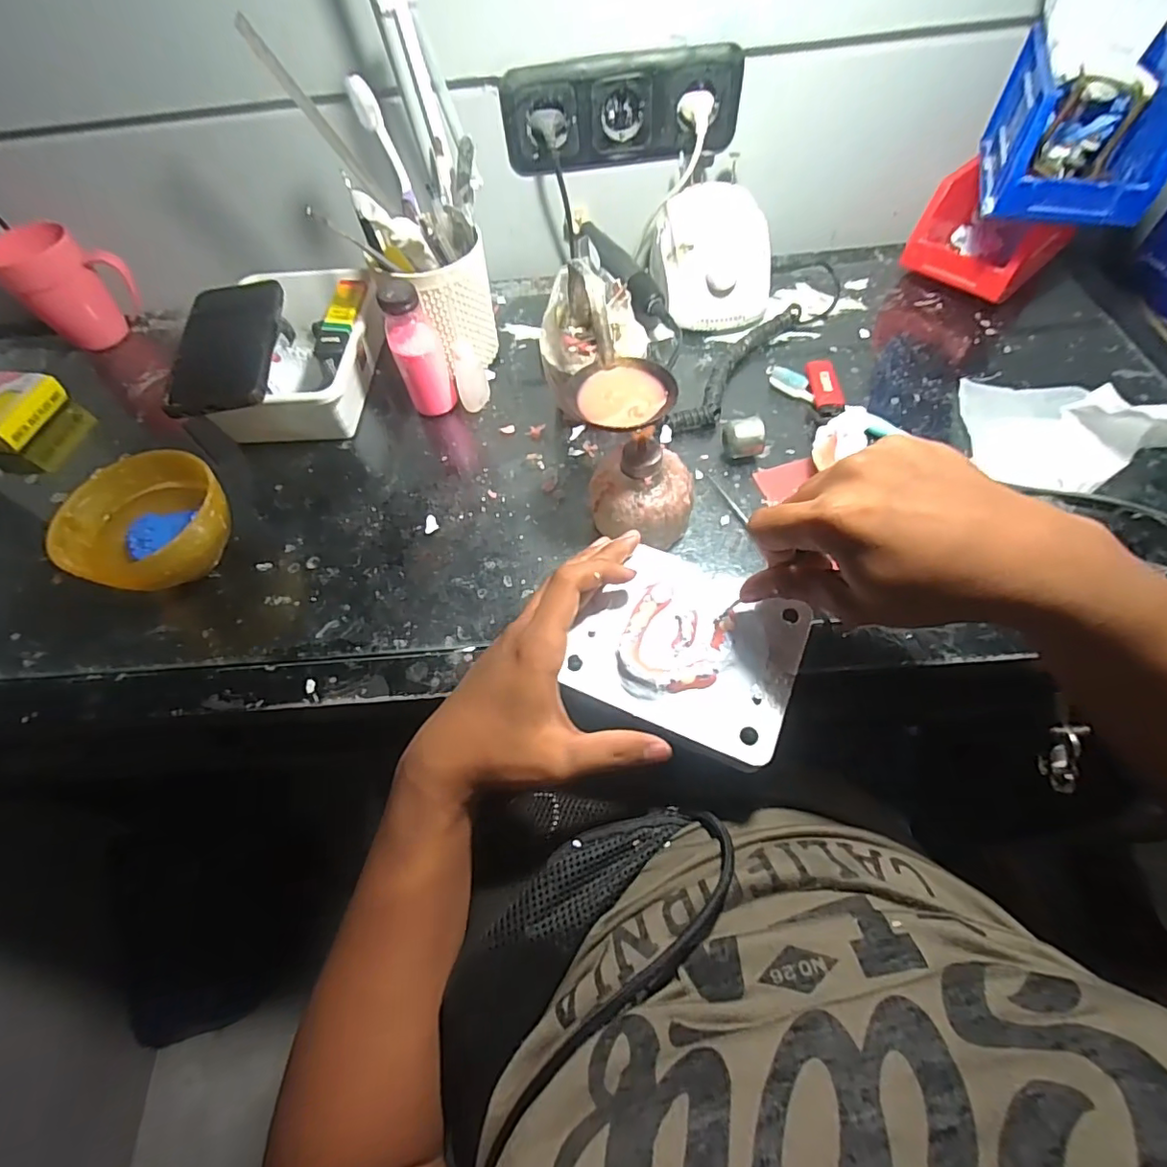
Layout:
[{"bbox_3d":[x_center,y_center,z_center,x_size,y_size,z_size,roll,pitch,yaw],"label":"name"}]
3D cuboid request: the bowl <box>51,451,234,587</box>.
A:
[{"bbox_3d":[-0.317,-0.037,0.413,0.105,0.069,0.106,-2,59,3],"label":"bowl"}]

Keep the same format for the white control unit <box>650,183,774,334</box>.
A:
[{"bbox_3d":[0.127,-0.318,0.540,0.111,0.077,0.135,-4,59,2],"label":"white control unit"}]

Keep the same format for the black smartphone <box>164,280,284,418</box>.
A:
[{"bbox_3d":[-0.308,-0.209,0.475,0.079,0.012,0.163,-11,59,-3],"label":"black smartphone"}]

